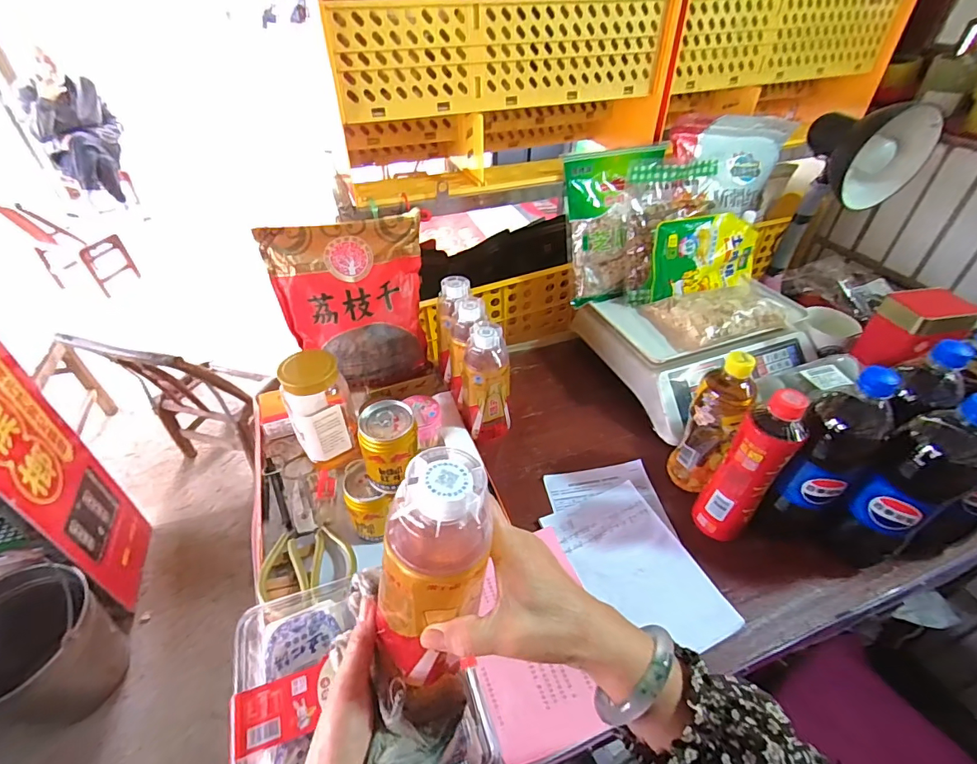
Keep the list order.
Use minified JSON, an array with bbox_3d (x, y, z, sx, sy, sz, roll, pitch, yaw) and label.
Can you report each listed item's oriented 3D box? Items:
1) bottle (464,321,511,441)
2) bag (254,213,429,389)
[{"bbox_3d":[-0.002,0.004,0.637,0.063,0.165,0.058,-1,41,-3],"label":"bottle"},{"bbox_3d":[-0.197,-0.110,0.676,0.195,0.239,0.075,-12,26,-19],"label":"bag"}]

